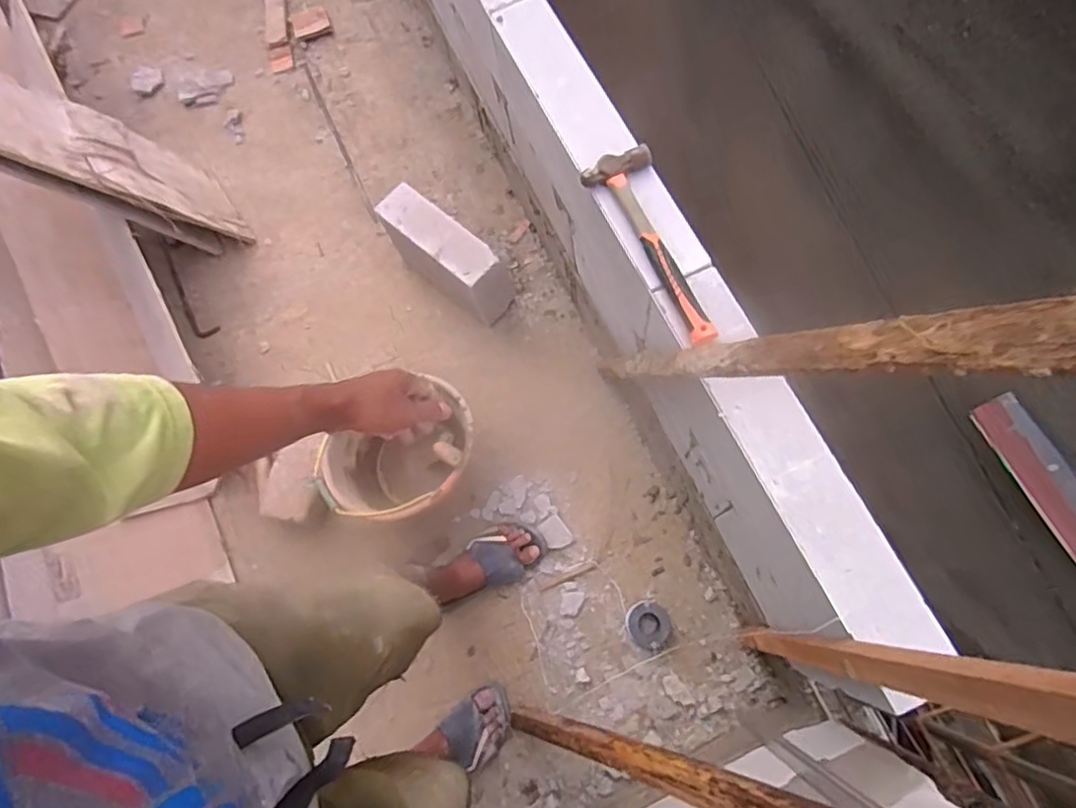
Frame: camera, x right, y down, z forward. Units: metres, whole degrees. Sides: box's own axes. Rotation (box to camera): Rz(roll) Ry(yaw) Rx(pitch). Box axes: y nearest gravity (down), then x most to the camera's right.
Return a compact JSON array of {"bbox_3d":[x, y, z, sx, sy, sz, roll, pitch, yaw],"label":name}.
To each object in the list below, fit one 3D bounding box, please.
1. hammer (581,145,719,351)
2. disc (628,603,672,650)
[{"bbox_3d":[0.173,-0.231,0.901,0.102,0.028,0.324,-23,72,-1],"label":"hammer"},{"bbox_3d":[0.226,0.450,1.269,0.082,0.031,0.085,-2,73,6],"label":"disc"}]

